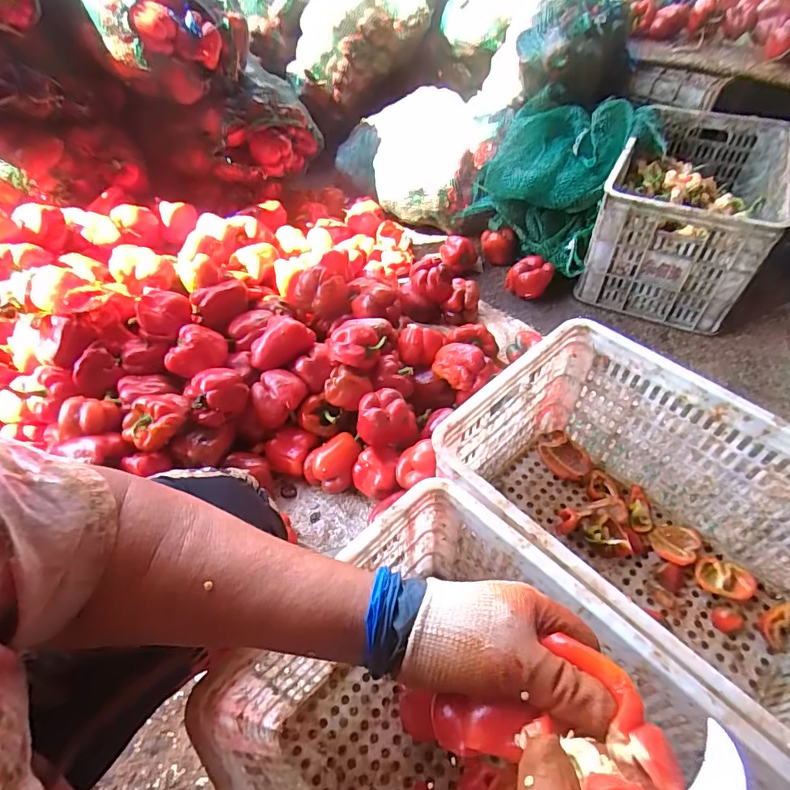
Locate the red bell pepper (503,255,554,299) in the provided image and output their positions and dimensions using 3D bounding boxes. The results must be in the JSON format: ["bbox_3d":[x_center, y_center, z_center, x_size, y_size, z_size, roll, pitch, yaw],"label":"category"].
[{"bbox_3d":[0.342,-0.295,1.206,0.102,0.073,0.093,-20,52,-13],"label":"red bell pepper"}]

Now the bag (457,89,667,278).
[{"bbox_3d":[0.432,-0.583,1.243,0.370,0.235,0.417,33,59,26],"label":"bag"}]

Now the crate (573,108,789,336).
[{"bbox_3d":[0.713,-0.453,1.179,0.330,0.288,0.497,22,55,20],"label":"crate"}]

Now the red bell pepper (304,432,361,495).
[{"bbox_3d":[-0.112,0.124,0.879,0.088,0.068,0.097,22,55,20],"label":"red bell pepper"}]

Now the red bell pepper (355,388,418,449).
[{"bbox_3d":[-0.014,0.042,0.846,0.106,0.086,0.076,-3,50,1],"label":"red bell pepper"}]

